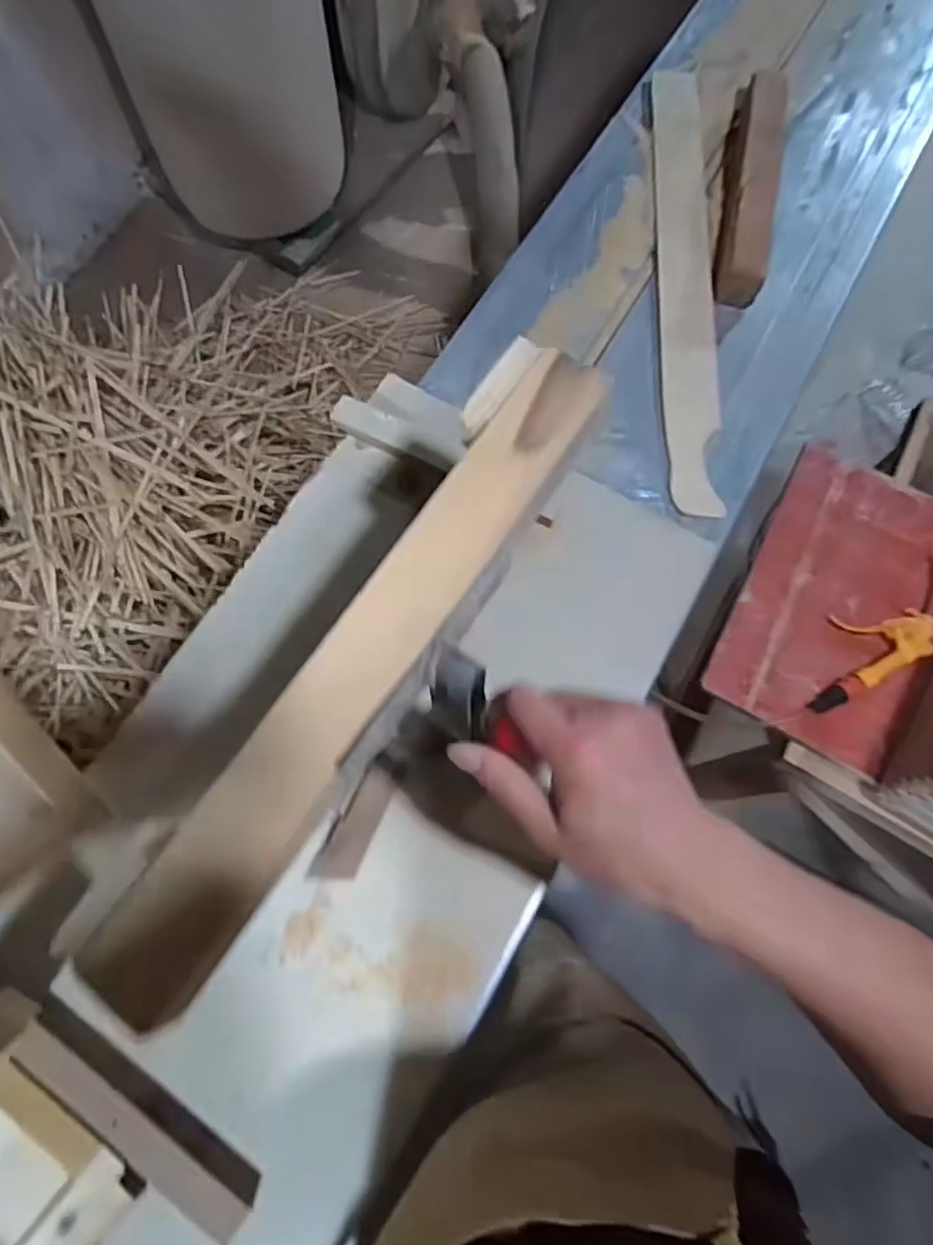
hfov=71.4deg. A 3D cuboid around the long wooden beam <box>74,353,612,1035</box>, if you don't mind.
[{"bbox_3d":[-0.047,0.012,0.364,0.057,0.031,0.416,32,74,9],"label":"long wooden beam"}]

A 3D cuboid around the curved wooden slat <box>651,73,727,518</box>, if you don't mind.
[{"bbox_3d":[0.275,-0.461,0.827,0.071,0.019,0.732,6,67,0],"label":"curved wooden slat"}]

